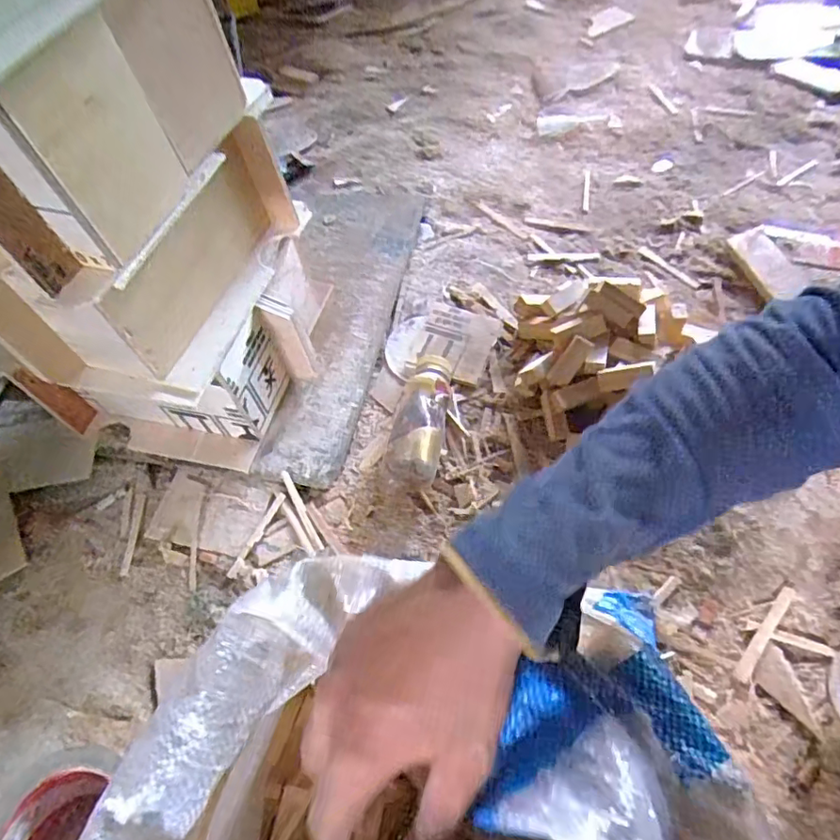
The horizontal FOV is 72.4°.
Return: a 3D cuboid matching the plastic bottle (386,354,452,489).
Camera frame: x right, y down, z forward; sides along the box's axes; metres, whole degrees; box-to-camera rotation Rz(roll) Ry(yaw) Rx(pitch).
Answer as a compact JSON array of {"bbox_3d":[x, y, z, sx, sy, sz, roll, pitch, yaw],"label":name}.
[{"bbox_3d":[0.001,-0.002,0.593,0.053,0.052,0.148,5,58,10],"label":"plastic bottle"}]

